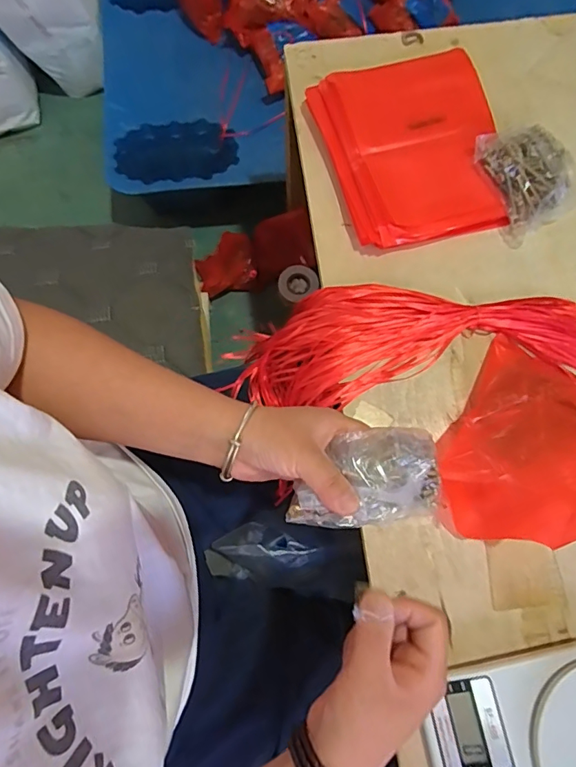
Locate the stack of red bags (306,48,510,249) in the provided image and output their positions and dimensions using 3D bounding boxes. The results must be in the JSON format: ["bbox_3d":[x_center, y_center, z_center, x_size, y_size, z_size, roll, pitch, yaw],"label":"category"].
[{"bbox_3d":[0.140,-0.262,0.520,0.181,0.028,0.217,-17,77,-4],"label":"stack of red bags"}]

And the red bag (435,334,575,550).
[{"bbox_3d":[0.221,0.062,0.432,0.137,0.053,0.187,38,79,9],"label":"red bag"}]

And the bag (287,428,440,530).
[{"bbox_3d":[0.055,0.069,0.341,0.110,0.024,0.065,-8,76,-2],"label":"bag"}]

